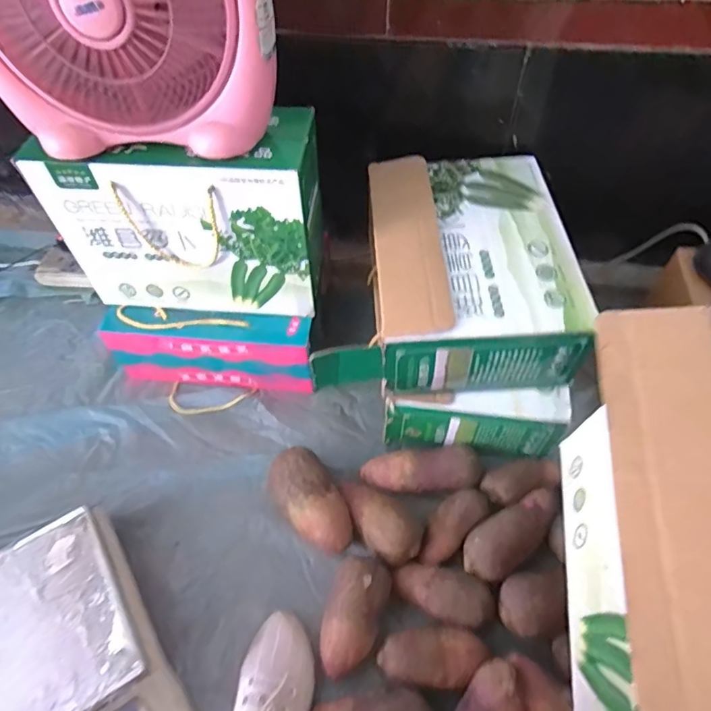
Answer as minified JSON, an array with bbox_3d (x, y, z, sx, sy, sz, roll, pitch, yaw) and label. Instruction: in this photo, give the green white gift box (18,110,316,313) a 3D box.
[{"bbox_3d":[-0.236,-0.194,0.742,0.353,0.261,0.115,2,57,3],"label":"green white gift box"}]

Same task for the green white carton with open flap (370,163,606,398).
[{"bbox_3d":[0.165,-0.132,0.766,0.271,0.123,0.368,-1,56,1],"label":"green white carton with open flap"}]

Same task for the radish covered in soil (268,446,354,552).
[{"bbox_3d":[-0.064,0.213,0.737,0.084,0.065,0.156,-32,61,-17],"label":"radish covered in soil"}]

